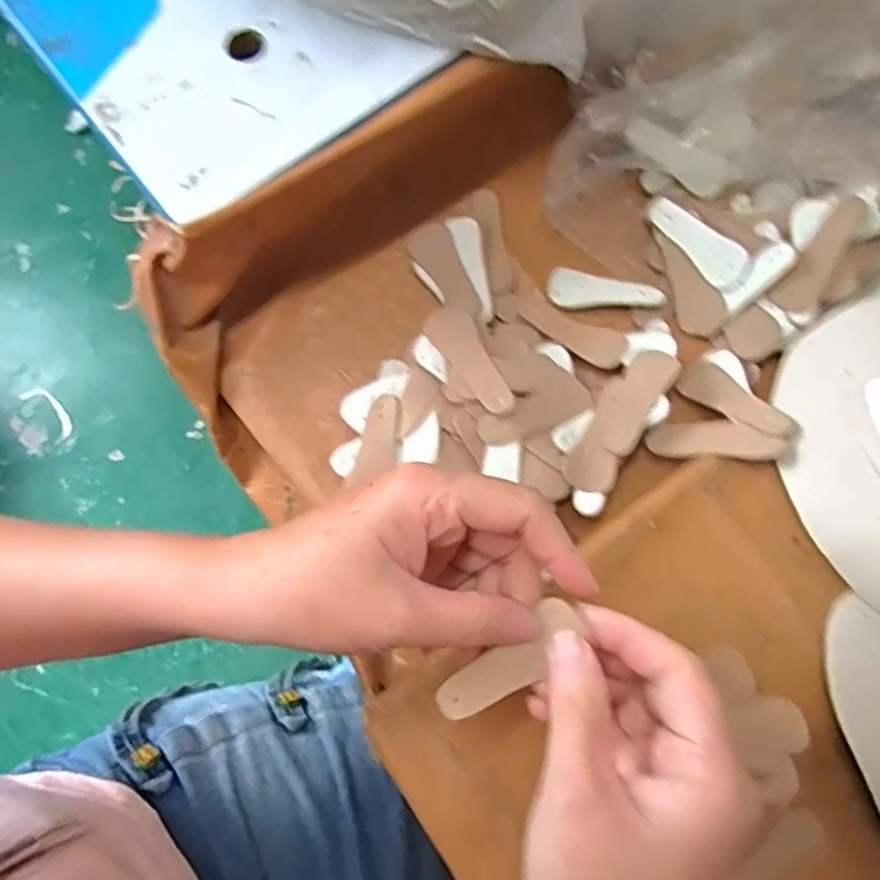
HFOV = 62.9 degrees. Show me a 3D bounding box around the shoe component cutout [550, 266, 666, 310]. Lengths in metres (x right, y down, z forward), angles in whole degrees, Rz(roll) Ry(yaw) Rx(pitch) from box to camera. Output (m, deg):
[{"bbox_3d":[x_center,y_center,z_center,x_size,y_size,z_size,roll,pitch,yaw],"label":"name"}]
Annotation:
[{"bbox_3d":[0.089,-0.077,0.386,0.061,0.005,0.024,12,76,3],"label":"shoe component cutout"}]

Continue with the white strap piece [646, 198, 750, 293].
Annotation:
[{"bbox_3d":[0.135,-0.105,0.379,0.064,0.004,0.022,51,124,18],"label":"white strap piece"}]

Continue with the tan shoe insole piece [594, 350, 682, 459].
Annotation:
[{"bbox_3d":[0.096,-0.020,0.356,0.023,0.009,0.060,32,78,8],"label":"tan shoe insole piece"}]

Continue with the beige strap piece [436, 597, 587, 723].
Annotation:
[{"bbox_3d":[0.025,0.081,0.259,0.059,0.004,0.018,-40,78,8],"label":"beige strap piece"}]

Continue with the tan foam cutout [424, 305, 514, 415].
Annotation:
[{"bbox_3d":[0.016,-0.040,0.349,0.021,0.005,0.060,-36,78,-9],"label":"tan foam cutout"}]

